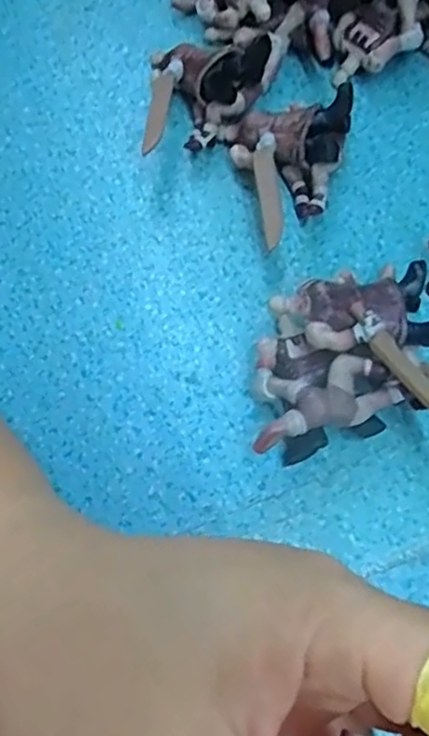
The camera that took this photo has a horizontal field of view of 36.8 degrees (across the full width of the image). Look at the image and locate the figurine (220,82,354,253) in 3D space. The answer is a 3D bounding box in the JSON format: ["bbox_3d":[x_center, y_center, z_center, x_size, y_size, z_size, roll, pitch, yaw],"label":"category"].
[{"bbox_3d":[0.037,-0.086,0.275,0.053,0.028,0.067,-15,69,-6],"label":"figurine"}]

